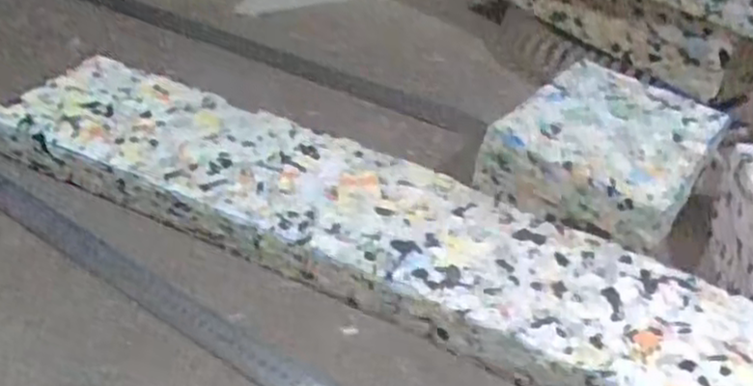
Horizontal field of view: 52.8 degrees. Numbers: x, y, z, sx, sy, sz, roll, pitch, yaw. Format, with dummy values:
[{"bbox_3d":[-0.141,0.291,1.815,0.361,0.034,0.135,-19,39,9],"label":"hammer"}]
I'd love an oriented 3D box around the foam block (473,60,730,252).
[{"bbox_3d":[0.220,-0.050,0.706,0.164,0.049,0.224,27,41,26],"label":"foam block"}]

